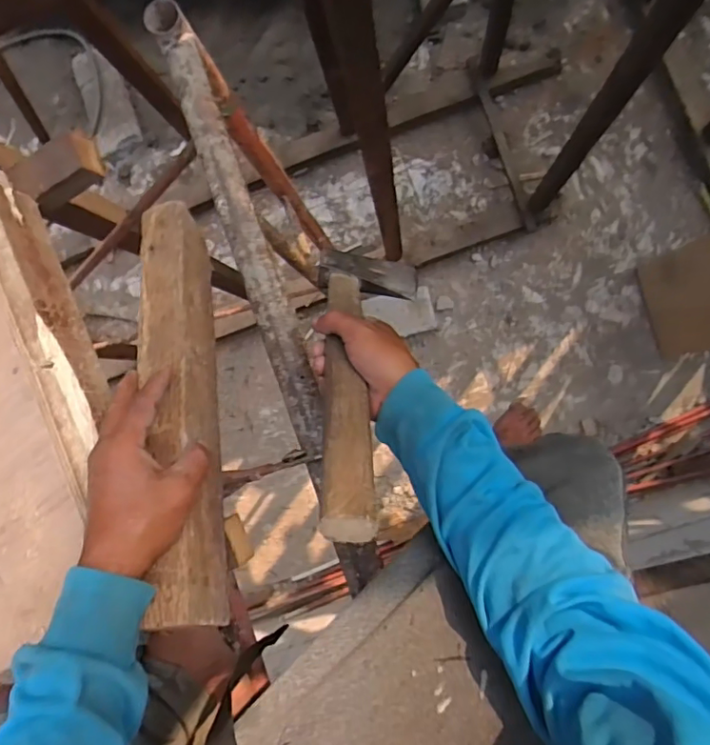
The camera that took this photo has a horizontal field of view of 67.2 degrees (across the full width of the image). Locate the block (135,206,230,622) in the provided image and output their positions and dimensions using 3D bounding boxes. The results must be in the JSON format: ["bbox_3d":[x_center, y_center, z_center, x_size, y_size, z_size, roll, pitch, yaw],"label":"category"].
[{"bbox_3d":[-0.153,0.013,0.475,0.053,0.065,0.389,-14,64,2],"label":"block"}]

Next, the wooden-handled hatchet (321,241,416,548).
[{"bbox_3d":[0.005,-0.013,0.478,0.096,0.034,0.341,2,43,3],"label":"wooden-handled hatchet"}]

